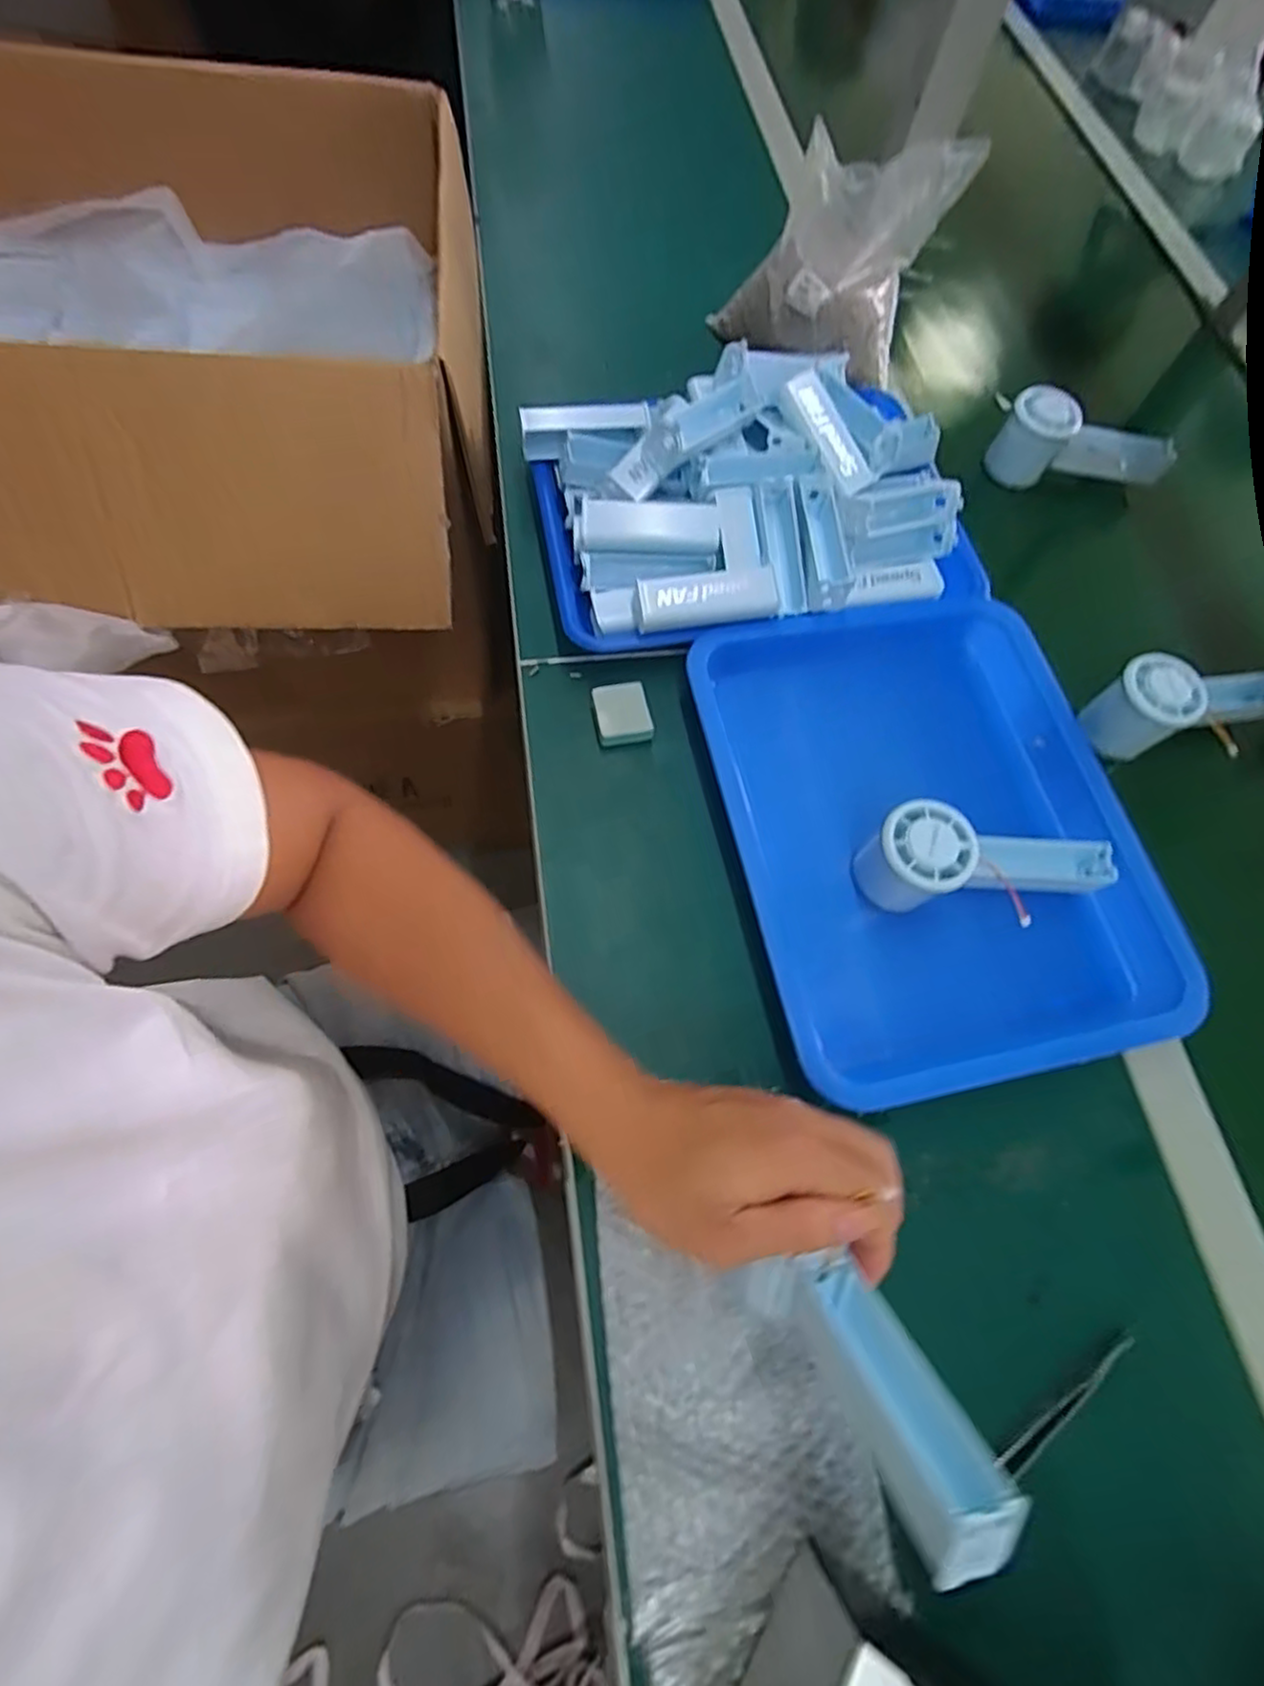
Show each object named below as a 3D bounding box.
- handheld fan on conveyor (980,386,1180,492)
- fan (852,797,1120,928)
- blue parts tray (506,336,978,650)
[{"bbox_3d":[0.400,-0.349,0.613,0.148,0.062,0.043,18,67,2],"label":"handheld fan on conveyor"},{"bbox_3d":[0.220,0.014,0.447,0.155,0.069,0.057,2,65,-15],"label":"fan"},{"bbox_3d":[0.089,-0.290,0.545,0.330,0.075,0.273,-11,69,-10],"label":"blue parts tray"}]

